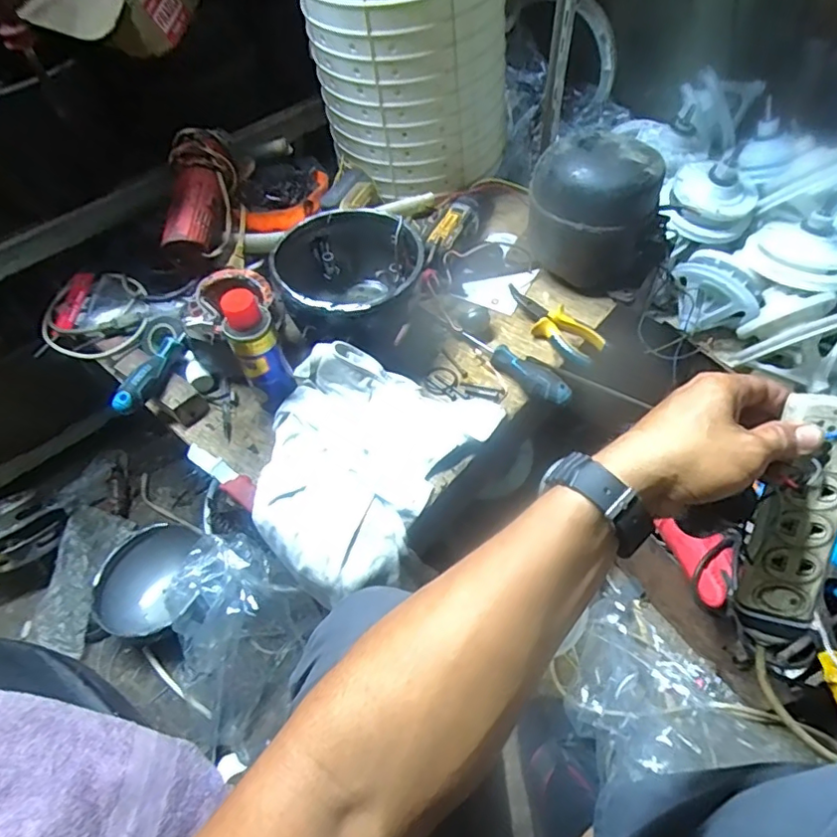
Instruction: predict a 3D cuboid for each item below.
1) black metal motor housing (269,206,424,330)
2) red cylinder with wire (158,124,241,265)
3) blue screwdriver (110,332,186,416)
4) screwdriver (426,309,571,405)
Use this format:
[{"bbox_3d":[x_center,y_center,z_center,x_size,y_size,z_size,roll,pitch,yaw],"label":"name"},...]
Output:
[{"bbox_3d":[-0.084,-0.169,0.697,0.170,0.110,0.175,-2,54,3],"label":"black metal motor housing"},{"bbox_3d":[-0.292,-0.295,0.754,0.081,0.078,0.193,-7,54,-1],"label":"red cylinder with wire"},{"bbox_3d":[-0.316,-0.054,0.664,0.023,0.030,0.117,16,57,15],"label":"blue screwdriver"},{"bbox_3d":[0.098,-0.084,0.695,0.032,0.034,0.223,-35,59,-20],"label":"screwdriver"}]

